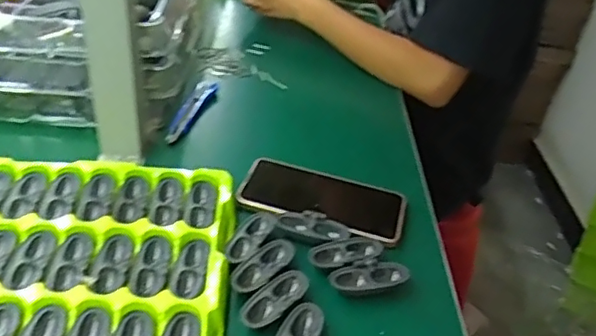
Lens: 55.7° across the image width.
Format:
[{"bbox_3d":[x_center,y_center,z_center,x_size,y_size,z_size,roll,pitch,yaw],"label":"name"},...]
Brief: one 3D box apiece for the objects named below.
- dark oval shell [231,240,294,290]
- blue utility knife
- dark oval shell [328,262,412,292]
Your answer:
[{"bbox_3d":[-0.027,0.079,0.473,0.024,0.010,0.069,34,46,31],"label":"dark oval shell"},{"bbox_3d":[-0.127,-0.069,0.667,0.021,0.012,0.120,13,38,9],"label":"blue utility knife"},{"bbox_3d":[0.061,0.093,0.480,0.067,0.011,0.027,-6,39,-15],"label":"dark oval shell"}]

